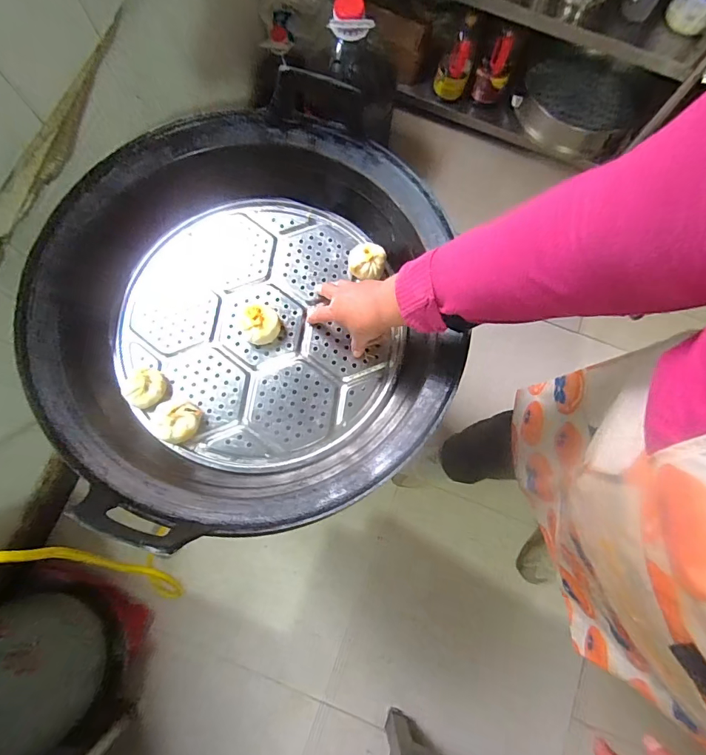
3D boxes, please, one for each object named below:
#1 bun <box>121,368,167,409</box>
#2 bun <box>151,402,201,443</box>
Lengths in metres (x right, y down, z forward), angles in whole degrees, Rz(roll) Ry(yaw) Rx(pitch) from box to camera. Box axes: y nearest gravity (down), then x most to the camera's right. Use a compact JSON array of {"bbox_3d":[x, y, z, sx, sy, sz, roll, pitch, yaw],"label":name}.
[{"bbox_3d":[-0.306,0.013,0.626,0.060,0.030,0.057,0,76,-2],"label":"bun"},{"bbox_3d":[-0.257,0.062,0.614,0.068,0.032,0.059,6,76,0],"label":"bun"}]

